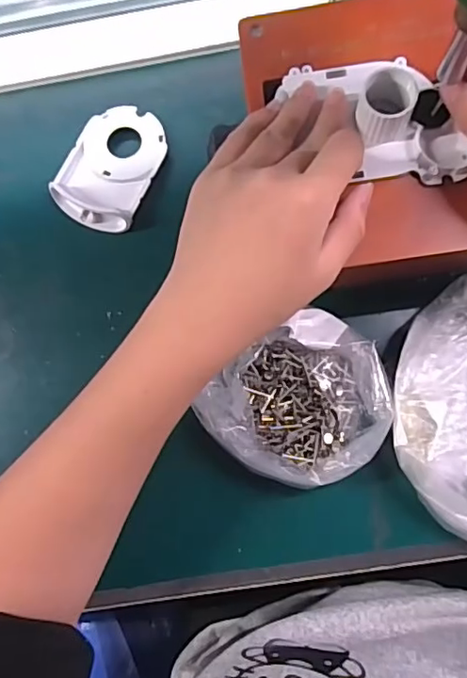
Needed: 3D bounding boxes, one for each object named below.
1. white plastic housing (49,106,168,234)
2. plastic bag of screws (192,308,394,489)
[{"bbox_3d":[-0.081,-0.115,0.372,0.057,0.013,0.083,24,83,7],"label":"white plastic housing"},{"bbox_3d":[0.043,0.038,0.332,0.096,0.030,0.096,38,85,9],"label":"plastic bag of screws"}]

